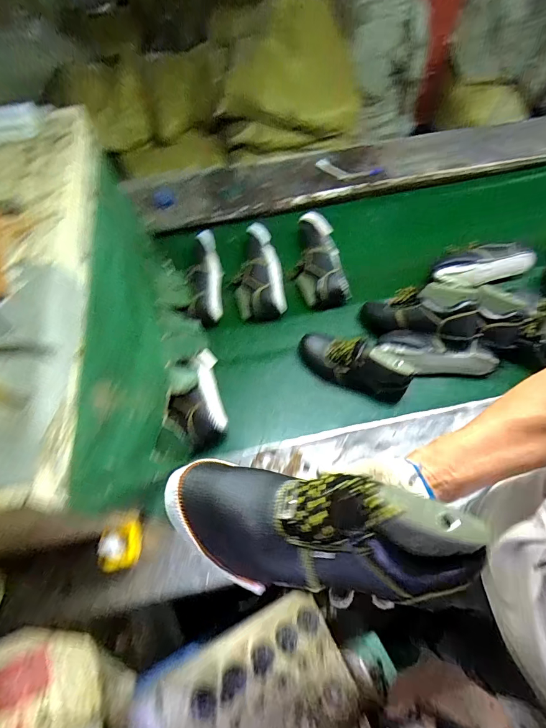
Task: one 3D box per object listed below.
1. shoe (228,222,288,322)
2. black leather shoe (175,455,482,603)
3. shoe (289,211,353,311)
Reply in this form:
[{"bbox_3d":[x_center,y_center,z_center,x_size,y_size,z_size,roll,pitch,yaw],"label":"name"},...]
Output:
[{"bbox_3d":[-0.041,-0.264,1.018,0.143,0.092,0.296,-1,74,4],"label":"shoe"},{"bbox_3d":[0.037,0.155,0.347,0.288,0.091,0.114,3,61,16],"label":"black leather shoe"},{"bbox_3d":[0.123,-0.300,1.015,0.139,0.106,0.280,-9,60,-1],"label":"shoe"}]

